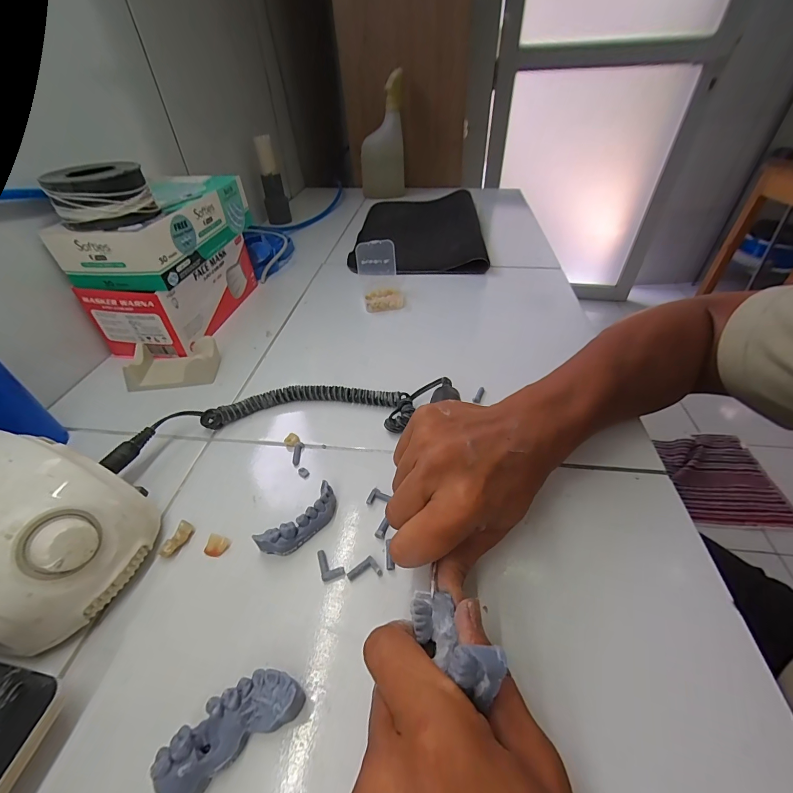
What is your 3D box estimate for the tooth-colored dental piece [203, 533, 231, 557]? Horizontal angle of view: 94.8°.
[{"bbox_3d":[-0.131,0.107,0.263,0.013,0.008,0.015,17,46,19],"label":"tooth-colored dental piece"}]

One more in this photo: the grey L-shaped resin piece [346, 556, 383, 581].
[{"bbox_3d":[-0.021,0.120,0.248,0.020,0.004,0.015,-30,50,-27],"label":"grey L-shaped resin piece"}]

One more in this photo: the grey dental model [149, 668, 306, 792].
[{"bbox_3d":[-0.082,0.168,0.186,0.067,0.024,0.027,-27,49,-25],"label":"grey dental model"}]

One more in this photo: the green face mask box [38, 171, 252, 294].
[{"bbox_3d":[-0.271,-0.201,0.432,0.107,0.058,0.208,6,43,10],"label":"green face mask box"}]

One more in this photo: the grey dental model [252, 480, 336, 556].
[{"bbox_3d":[-0.070,0.093,0.269,0.062,0.020,0.023,-35,53,-30],"label":"grey dental model"}]

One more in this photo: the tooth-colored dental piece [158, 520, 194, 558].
[{"bbox_3d":[-0.160,0.104,0.266,0.010,0.008,0.027,9,44,10],"label":"tooth-colored dental piece"}]

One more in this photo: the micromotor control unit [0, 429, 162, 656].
[{"bbox_3d":[-0.241,0.084,0.237,0.136,0.083,0.104,11,45,13],"label":"micromotor control unit"}]

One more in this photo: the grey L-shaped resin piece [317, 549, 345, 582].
[{"bbox_3d":[-0.046,0.116,0.254,0.016,0.004,0.022,-15,45,-14],"label":"grey L-shaped resin piece"}]

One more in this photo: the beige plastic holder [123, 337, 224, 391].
[{"bbox_3d":[-0.247,-0.038,0.406,0.087,0.031,0.055,-3,43,-1],"label":"beige plastic holder"}]

